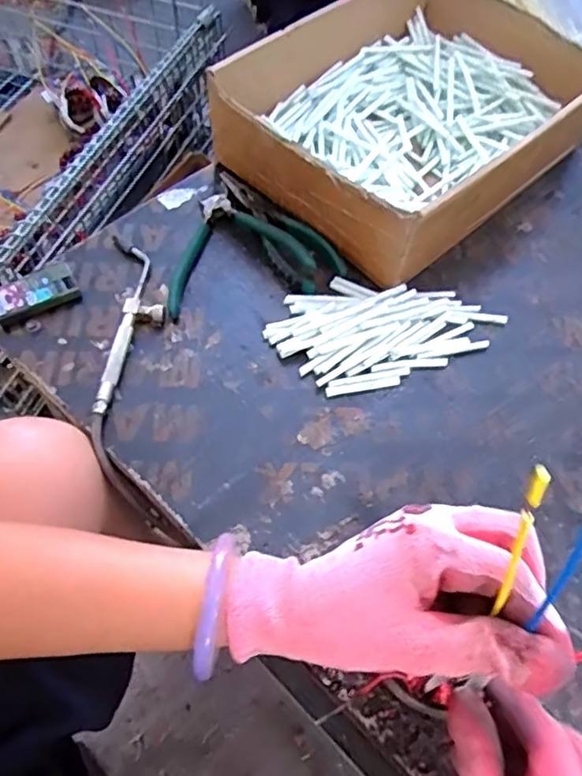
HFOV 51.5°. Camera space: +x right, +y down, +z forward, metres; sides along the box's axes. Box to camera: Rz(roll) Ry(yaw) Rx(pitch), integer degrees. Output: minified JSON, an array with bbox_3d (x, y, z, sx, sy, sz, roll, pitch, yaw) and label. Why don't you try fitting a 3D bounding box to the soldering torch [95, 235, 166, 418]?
[{"bbox_3d":[-0.127,-0.057,0.490,0.048,0.014,0.173,-1,59,-3],"label":"soldering torch"}]

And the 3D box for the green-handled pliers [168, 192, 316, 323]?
[{"bbox_3d":[-0.053,-0.129,0.518,0.128,0.035,0.124,-13,60,-10],"label":"green-handled pliers"}]

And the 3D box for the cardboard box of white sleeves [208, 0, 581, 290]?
[{"bbox_3d":[0.118,-0.261,0.583,0.325,0.096,0.245,-38,68,-22],"label":"cardboard box of white sleeves"}]

